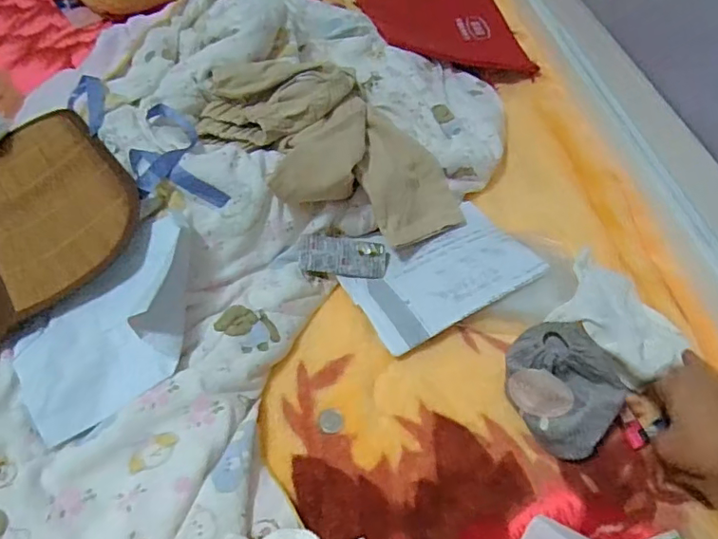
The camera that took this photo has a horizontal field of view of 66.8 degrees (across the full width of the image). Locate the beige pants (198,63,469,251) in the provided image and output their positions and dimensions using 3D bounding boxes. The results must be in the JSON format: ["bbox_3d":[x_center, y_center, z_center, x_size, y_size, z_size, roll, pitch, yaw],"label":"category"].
[{"bbox_3d":[-0.034,-0.141,0.649,0.233,0.120,0.279,-29,59,-25],"label":"beige pants"}]

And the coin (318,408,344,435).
[{"bbox_3d":[-0.026,0.141,0.507,0.022,0.004,0.024,2,51,-3],"label":"coin"}]

